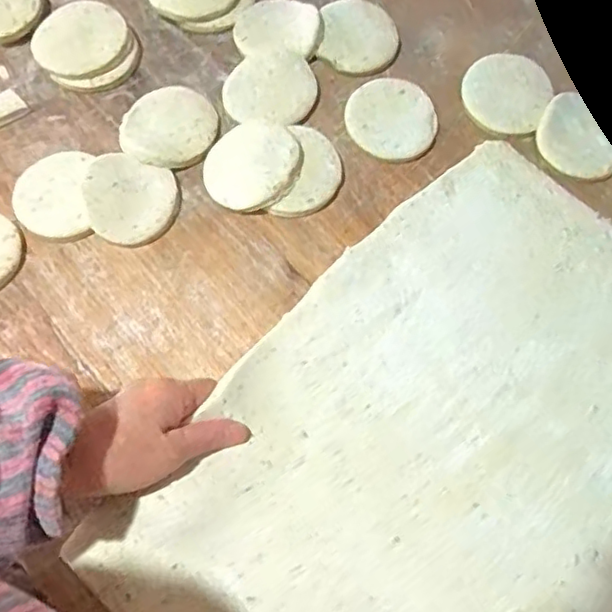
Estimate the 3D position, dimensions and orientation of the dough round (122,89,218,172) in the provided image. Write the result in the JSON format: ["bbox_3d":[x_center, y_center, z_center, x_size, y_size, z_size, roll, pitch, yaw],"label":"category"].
[{"bbox_3d":[-0.111,-0.147,0.507,0.072,0.007,0.079,0,69,1],"label":"dough round"}]

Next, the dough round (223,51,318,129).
[{"bbox_3d":[-0.030,-0.182,0.517,0.075,0.007,0.069,0,69,1],"label":"dough round"}]

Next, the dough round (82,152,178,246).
[{"bbox_3d":[-0.135,-0.085,0.482,0.067,0.012,0.073,2,78,-8],"label":"dough round"}]

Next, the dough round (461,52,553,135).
[{"bbox_3d":[0.168,-0.181,0.520,0.069,0.006,0.080,27,72,11],"label":"dough round"}]

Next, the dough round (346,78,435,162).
[{"bbox_3d":[0.071,-0.155,0.514,0.071,0.012,0.074,0,69,1],"label":"dough round"}]

